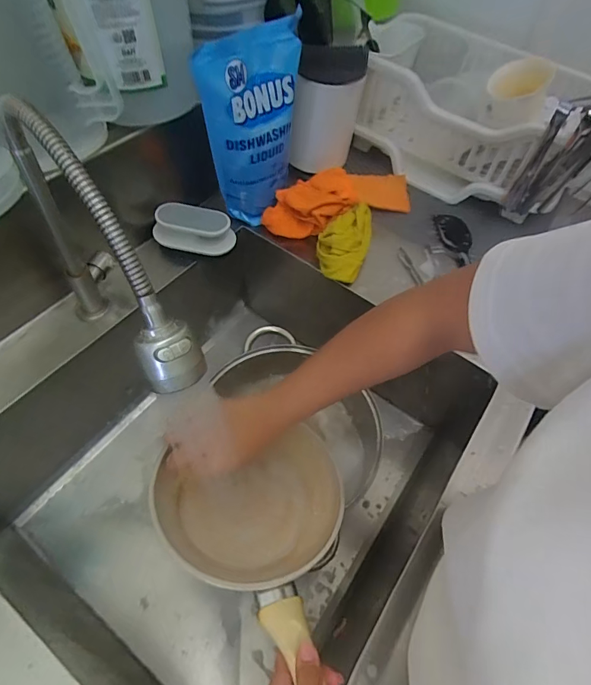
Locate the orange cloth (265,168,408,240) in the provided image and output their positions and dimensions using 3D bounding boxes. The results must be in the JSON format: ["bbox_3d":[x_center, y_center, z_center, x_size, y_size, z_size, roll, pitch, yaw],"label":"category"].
[{"bbox_3d":[0.079,-0.235,0.657,0.269,0.068,0.085,-22,61,-19],"label":"orange cloth"}]

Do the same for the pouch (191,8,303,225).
[{"bbox_3d":[-0.055,-0.268,0.543,0.137,0.239,0.046,-23,62,-20],"label":"pouch"}]

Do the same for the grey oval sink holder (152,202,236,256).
[{"bbox_3d":[-0.143,-0.159,0.579,0.107,0.045,0.051,9,56,0],"label":"grey oval sink holder"}]

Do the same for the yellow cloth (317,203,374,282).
[{"bbox_3d":[0.076,-0.158,0.619,0.073,0.050,0.153,17,56,6],"label":"yellow cloth"}]

